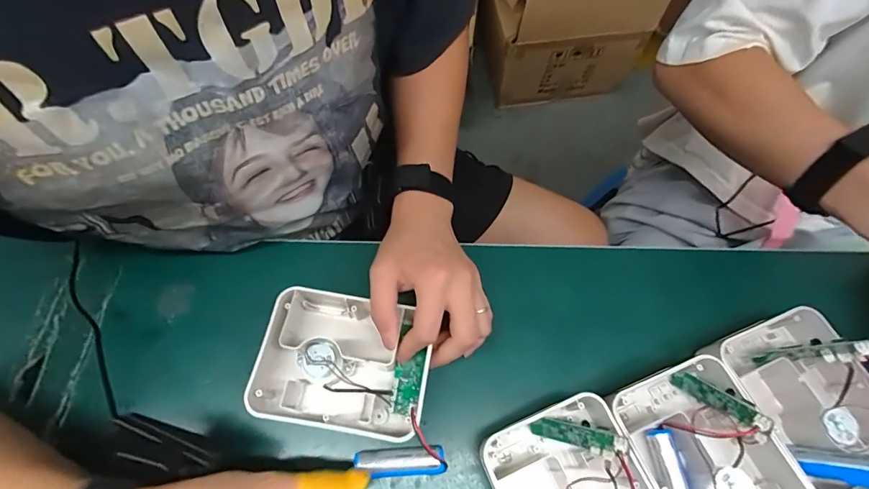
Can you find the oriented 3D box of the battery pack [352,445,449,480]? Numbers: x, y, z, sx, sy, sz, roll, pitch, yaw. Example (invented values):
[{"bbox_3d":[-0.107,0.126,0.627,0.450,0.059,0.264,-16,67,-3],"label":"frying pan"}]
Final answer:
[{"bbox_3d":[-0.025,0.165,0.315,0.066,0.022,0.020,-4,68,-1],"label":"battery pack"}]

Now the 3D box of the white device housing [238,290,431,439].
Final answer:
[{"bbox_3d":[-0.071,0.093,0.330,0.130,0.043,0.098,8,69,4],"label":"white device housing"}]

